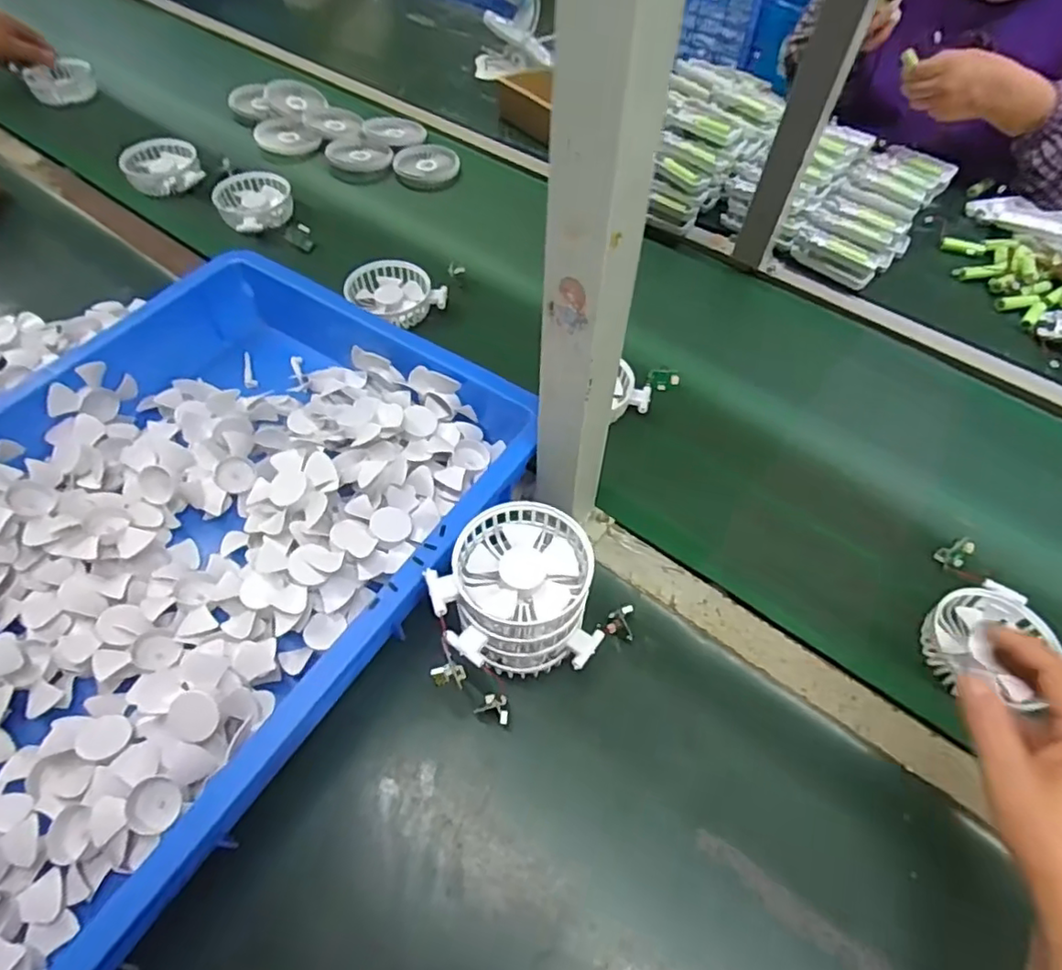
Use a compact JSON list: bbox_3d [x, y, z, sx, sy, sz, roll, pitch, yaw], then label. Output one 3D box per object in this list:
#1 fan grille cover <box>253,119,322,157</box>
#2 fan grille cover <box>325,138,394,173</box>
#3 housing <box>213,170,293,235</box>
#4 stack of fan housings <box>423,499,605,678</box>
[{"bbox_3d":[-0.349,-0.498,0.886,0.082,0.010,0.097,-22,59,-17],"label":"fan grille cover"},{"bbox_3d":[-0.239,-0.462,0.865,0.086,0.010,0.085,-13,57,-12],"label":"fan grille cover"},{"bbox_3d":[-0.345,-0.354,0.776,0.089,0.032,0.096,-22,59,-17],"label":"housing"},{"bbox_3d":[-0.012,0.080,0.443,0.106,0.099,0.097,-4,55,-5],"label":"stack of fan housings"}]

